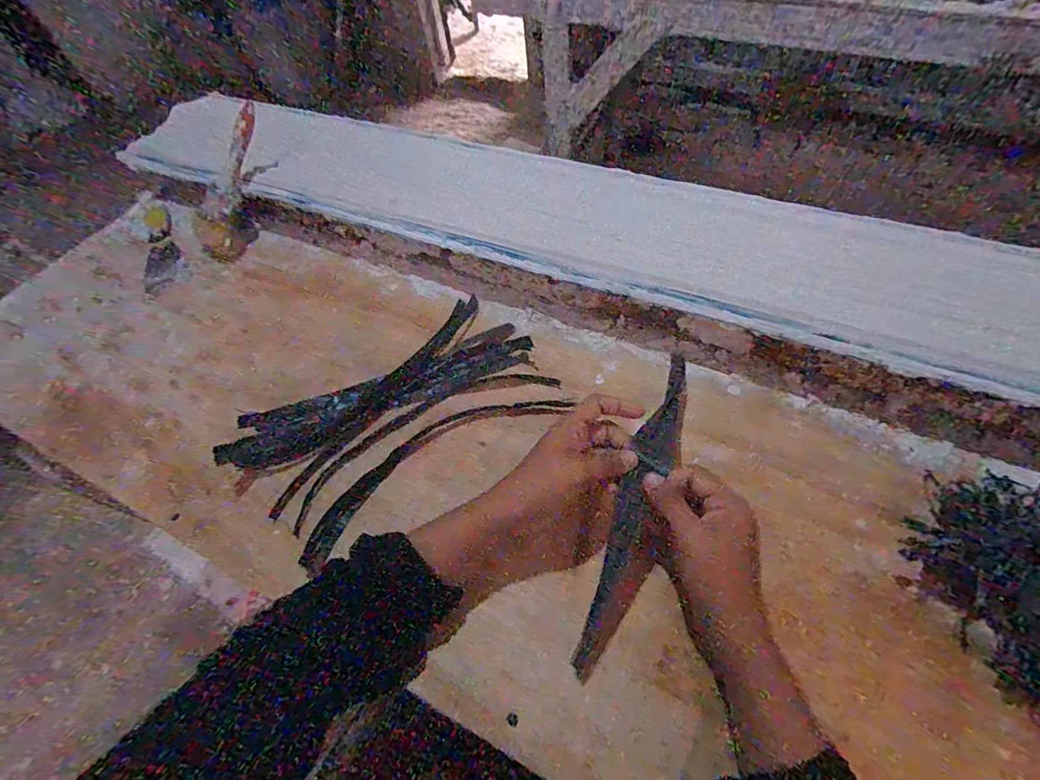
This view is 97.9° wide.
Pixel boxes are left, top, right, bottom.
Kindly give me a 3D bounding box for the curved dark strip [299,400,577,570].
[{"bbox_3d":[-0.083,0.062,0.437,0.278,0.014,0.062,-33,58,-14],"label":"curved dark strip"}]

